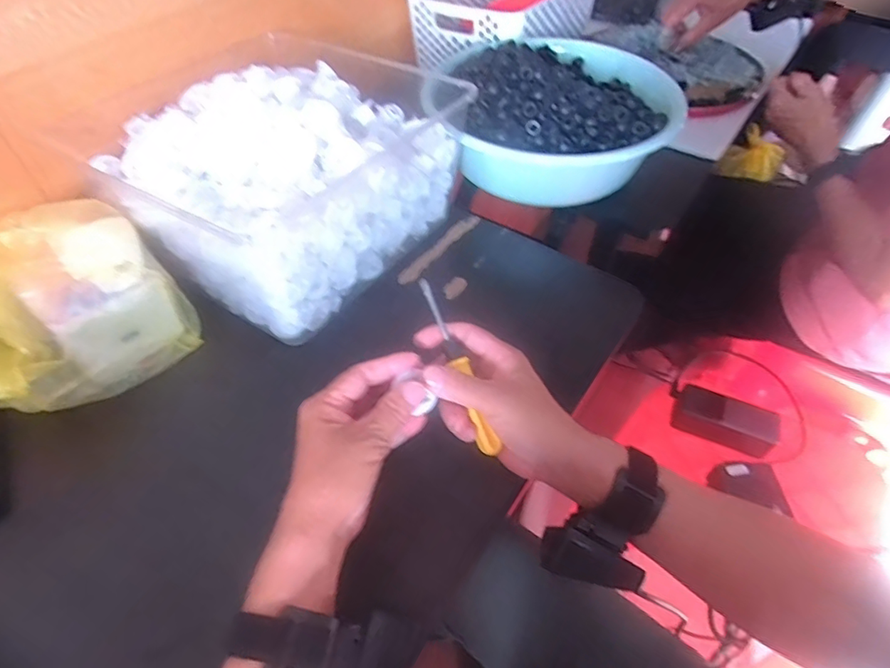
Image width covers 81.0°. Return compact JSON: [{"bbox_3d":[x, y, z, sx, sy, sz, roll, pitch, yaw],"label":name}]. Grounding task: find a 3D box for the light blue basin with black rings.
[{"bbox_3d":[0.129,-0.258,0.621,0.250,0.137,0.270,1,49,-1],"label":"light blue basin with black rings"}]

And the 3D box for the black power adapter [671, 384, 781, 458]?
[{"bbox_3d":[0.380,0.118,0.719,0.131,0.048,0.049,21,52,16],"label":"black power adapter"}]

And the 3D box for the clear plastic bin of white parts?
[{"bbox_3d":[-0.164,-0.179,0.542,0.287,0.132,0.315,30,55,22],"label":"clear plastic bin of white parts"}]

